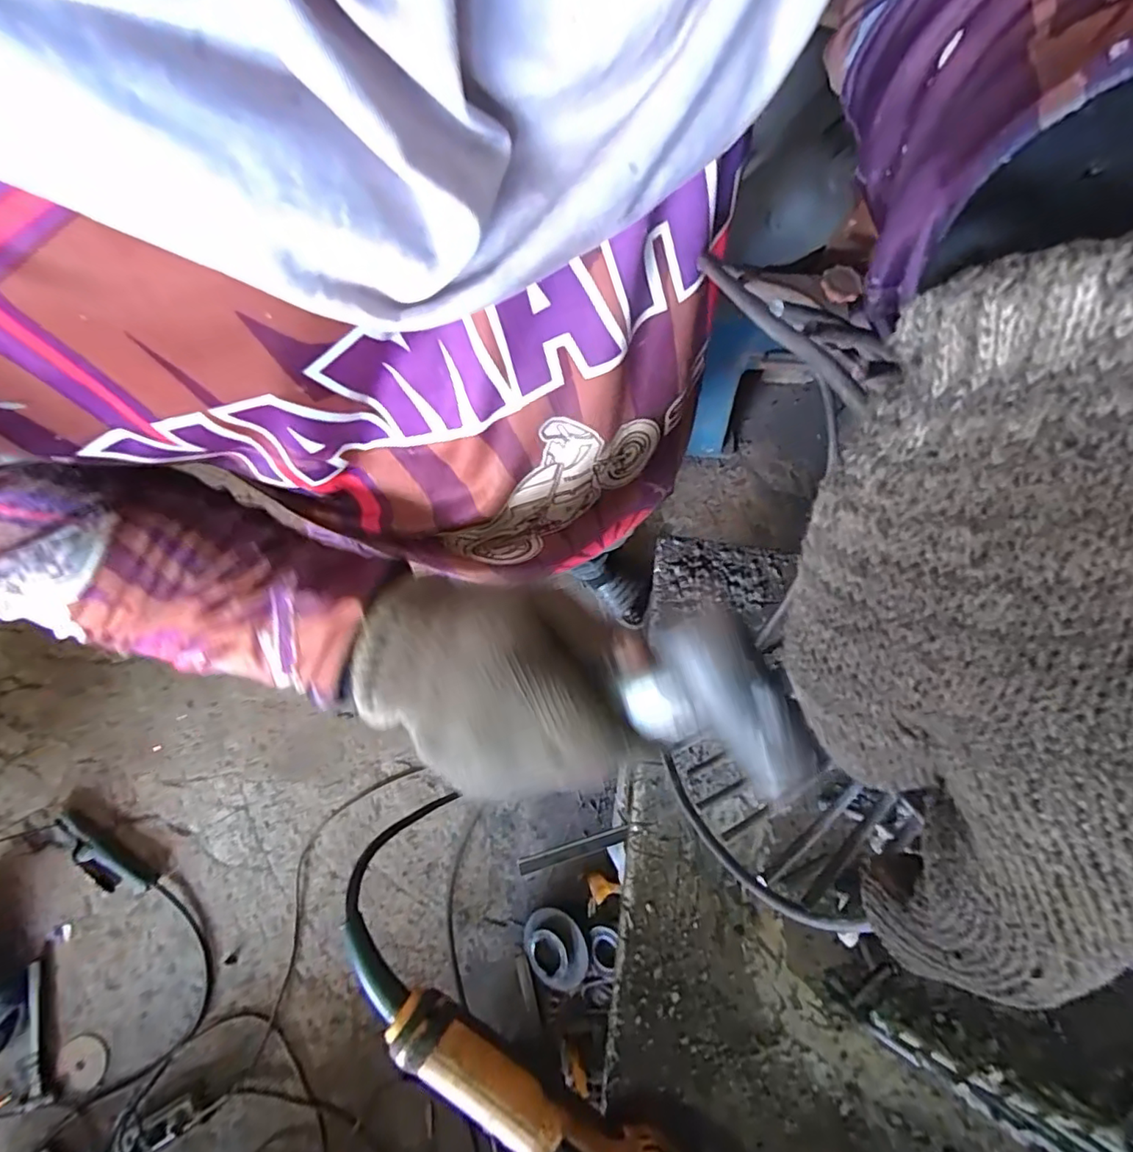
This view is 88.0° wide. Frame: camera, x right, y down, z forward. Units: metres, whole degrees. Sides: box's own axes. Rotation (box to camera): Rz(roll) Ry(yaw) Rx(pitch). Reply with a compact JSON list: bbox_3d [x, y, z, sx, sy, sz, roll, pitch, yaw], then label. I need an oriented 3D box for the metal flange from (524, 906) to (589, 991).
[{"bbox_3d":[-0.025,0.687,1.082,0.129,0.040,0.134,-17,63,18],"label":"metal flange"}]

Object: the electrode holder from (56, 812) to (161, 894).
[{"bbox_3d":[-0.923,0.557,1.156,0.239,0.038,0.080,30,78,7],"label":"electrode holder"}]

